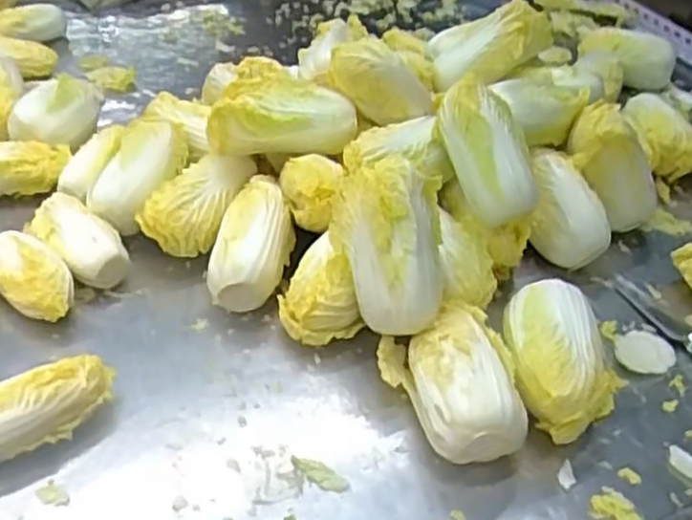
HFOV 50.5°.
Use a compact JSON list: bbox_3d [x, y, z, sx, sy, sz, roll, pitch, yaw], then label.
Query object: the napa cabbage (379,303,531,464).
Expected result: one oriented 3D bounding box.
[{"bbox_3d":[0.081,0.097,0.587,0.086,0.067,0.128,-7,42,-15],"label":"napa cabbage"}]

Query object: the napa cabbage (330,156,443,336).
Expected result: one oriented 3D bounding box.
[{"bbox_3d":[0.037,-0.011,0.616,0.082,0.145,0.062,-9,-4,21],"label":"napa cabbage"}]

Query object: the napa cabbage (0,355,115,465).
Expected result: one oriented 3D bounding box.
[{"bbox_3d":[-0.230,0.111,0.536,0.125,0.049,0.053,-23,48,-30],"label":"napa cabbage"}]

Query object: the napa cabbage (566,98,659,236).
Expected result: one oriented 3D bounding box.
[{"bbox_3d":[0.281,-0.088,0.760,0.065,0.141,0.059,-18,28,33],"label":"napa cabbage"}]

